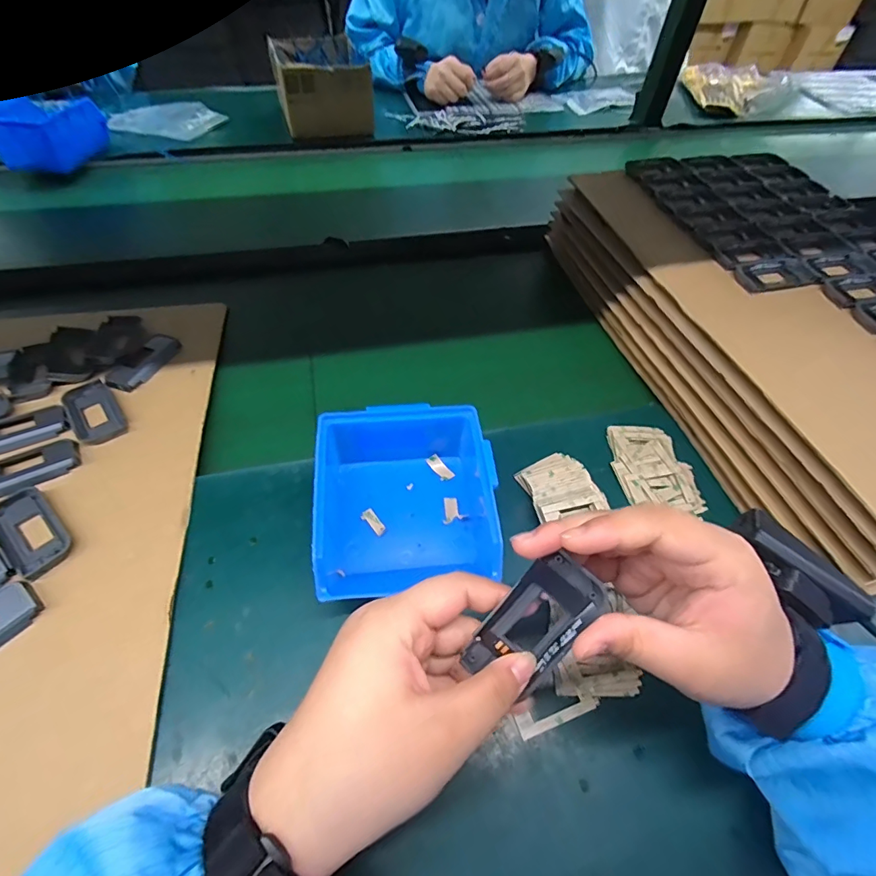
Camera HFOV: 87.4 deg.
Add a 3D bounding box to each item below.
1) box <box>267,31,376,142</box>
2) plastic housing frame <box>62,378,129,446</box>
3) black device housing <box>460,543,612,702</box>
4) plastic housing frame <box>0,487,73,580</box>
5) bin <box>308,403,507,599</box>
[{"bbox_3d":[-0.216,-0.642,0.842,0.151,0.108,0.226,-13,54,-13],"label":"box"},{"bbox_3d":[-0.310,-0.024,0.412,0.038,0.004,0.082,-33,61,-25],"label":"plastic housing frame"},{"bbox_3d":[0.047,0.091,0.224,0.037,0.008,0.073,42,96,12],"label":"black device housing"},{"bbox_3d":[-0.301,0.068,0.337,0.078,0.005,0.038,38,59,23],"label":"plastic housing frame"},{"bbox_3d":[-0.022,0.040,0.347,0.151,0.061,0.137,-8,53,-9],"label":"bin"}]

